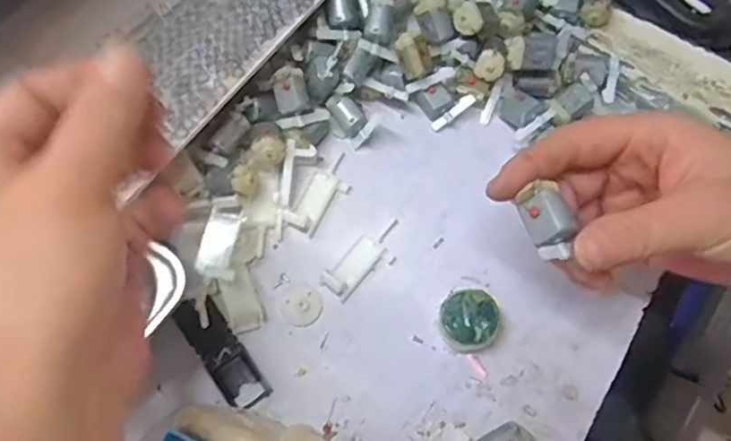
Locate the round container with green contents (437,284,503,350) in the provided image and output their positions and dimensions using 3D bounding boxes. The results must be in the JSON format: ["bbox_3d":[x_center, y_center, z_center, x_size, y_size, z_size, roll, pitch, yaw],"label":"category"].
[{"bbox_3d":[0.060,0.055,0.348,0.035,0.018,0.034,0,71,-1],"label":"round container with green contents"}]

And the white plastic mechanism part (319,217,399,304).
[{"bbox_3d":[0.001,0.022,0.364,0.057,0.007,0.023,-43,77,-14],"label":"white plastic mechanism part"}]

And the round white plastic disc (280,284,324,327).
[{"bbox_3d":[-0.036,0.048,0.353,0.022,0.008,0.023,0,71,-1],"label":"round white plastic disc"}]

